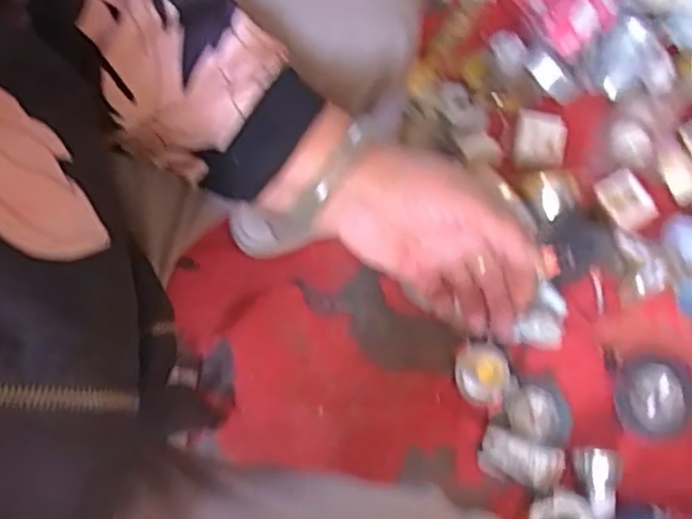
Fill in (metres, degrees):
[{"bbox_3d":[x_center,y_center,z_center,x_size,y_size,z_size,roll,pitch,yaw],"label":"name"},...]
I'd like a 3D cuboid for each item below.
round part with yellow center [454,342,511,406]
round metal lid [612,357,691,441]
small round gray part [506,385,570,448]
[{"bbox_3d":[0.148,0.127,0.796,0.063,0.014,0.063,0,91,-15],"label":"round part with yellow center"},{"bbox_3d":[0.347,0.153,0.813,0.081,0.030,0.089,1,71,-2],"label":"round metal lid"},{"bbox_3d":[0.210,0.173,0.802,0.067,0.031,0.060,12,71,2],"label":"small round gray part"}]

